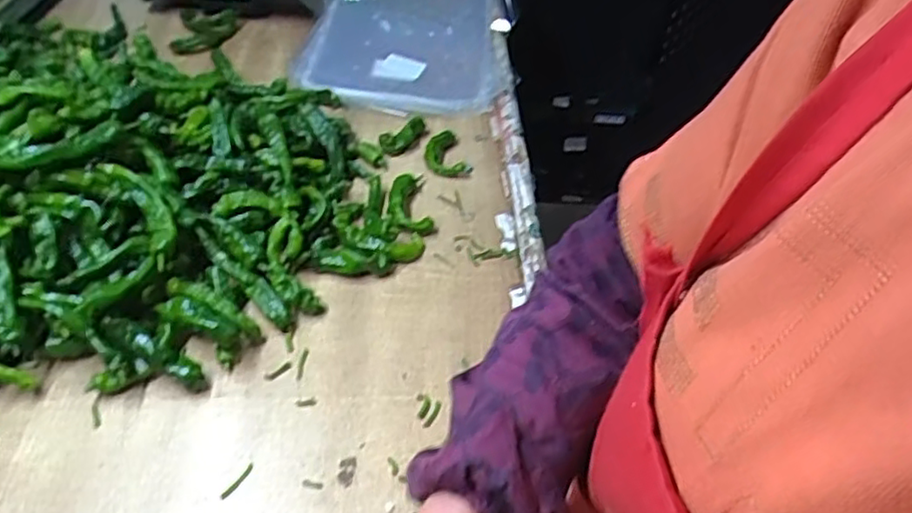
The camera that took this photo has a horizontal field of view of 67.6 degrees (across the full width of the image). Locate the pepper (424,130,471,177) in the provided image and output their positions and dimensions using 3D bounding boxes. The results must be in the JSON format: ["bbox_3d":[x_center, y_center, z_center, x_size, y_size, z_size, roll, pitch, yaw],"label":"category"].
[{"bbox_3d":[-0.017,-0.136,0.875,0.052,0.016,0.093,-10,46,-11],"label":"pepper"}]

